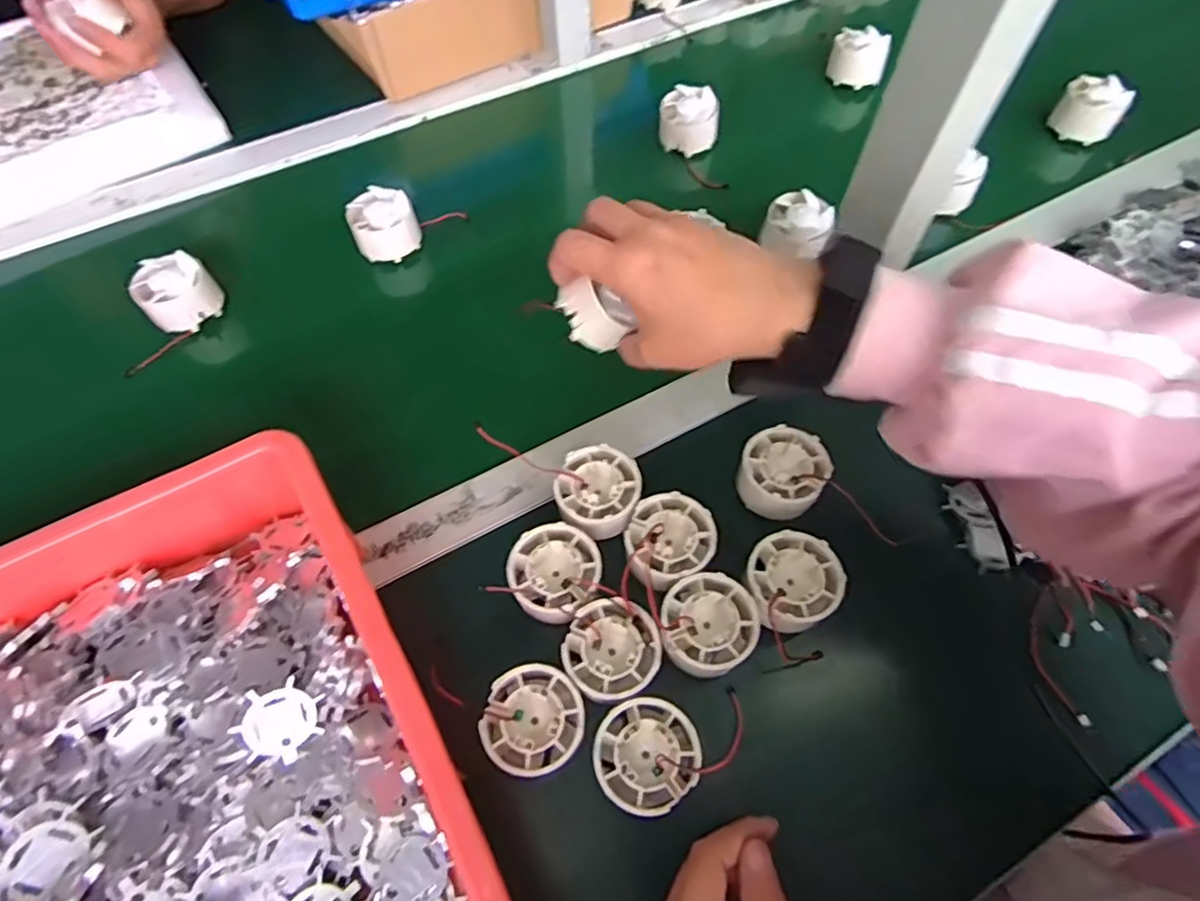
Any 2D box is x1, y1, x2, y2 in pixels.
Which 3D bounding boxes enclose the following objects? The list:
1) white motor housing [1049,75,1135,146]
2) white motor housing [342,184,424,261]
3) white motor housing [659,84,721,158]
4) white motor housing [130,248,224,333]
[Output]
[{"bbox_3d":[0.460,-0.321,0.586,0.055,0.040,0.043,36,67,19],"label":"white motor housing"},{"bbox_3d":[-0.181,-0.190,0.524,0.053,0.035,0.053,-28,64,-14],"label":"white motor housing"},{"bbox_3d":[0.083,-0.307,0.582,0.054,0.041,0.040,8,61,5],"label":"white motor housing"},{"bbox_3d":[-0.330,-0.124,0.491,0.054,0.038,0.048,-36,66,-18],"label":"white motor housing"}]

